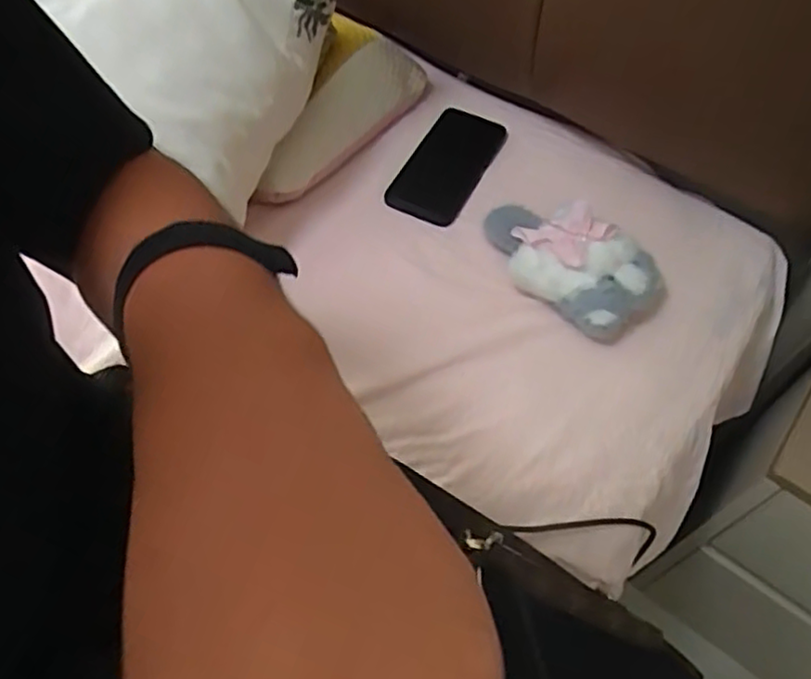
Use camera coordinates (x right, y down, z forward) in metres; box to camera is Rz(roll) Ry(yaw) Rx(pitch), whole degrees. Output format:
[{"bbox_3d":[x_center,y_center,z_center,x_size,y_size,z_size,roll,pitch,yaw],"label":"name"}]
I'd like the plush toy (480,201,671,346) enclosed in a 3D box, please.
[{"bbox_3d":[0.152,-0.074,0.632,0.185,0.060,0.092,33,63,18],"label":"plush toy"}]

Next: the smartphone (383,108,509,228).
[{"bbox_3d":[0.047,-0.198,0.739,0.081,0.012,0.162,22,60,13],"label":"smartphone"}]

